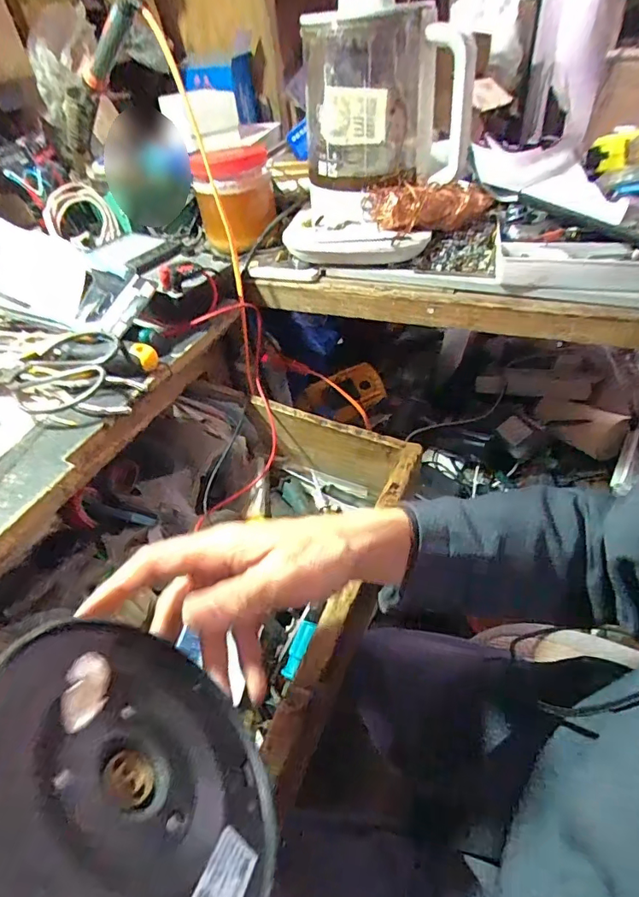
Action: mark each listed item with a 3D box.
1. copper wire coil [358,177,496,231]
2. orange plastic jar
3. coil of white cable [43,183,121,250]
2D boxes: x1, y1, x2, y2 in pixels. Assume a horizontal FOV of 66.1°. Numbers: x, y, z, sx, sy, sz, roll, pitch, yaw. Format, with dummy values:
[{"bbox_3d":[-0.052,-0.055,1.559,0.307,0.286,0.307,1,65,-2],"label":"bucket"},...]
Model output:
[{"bbox_3d":[0.120,-0.271,0.543,0.134,0.043,0.051,-10,44,-3],"label":"copper wire coil"},{"bbox_3d":[-0.107,-0.325,0.622,0.094,0.109,0.092,-12,44,-6],"label":"orange plastic jar"},{"bbox_3d":[-0.315,-0.299,0.646,0.087,0.083,0.035,-34,16,-26],"label":"coil of white cable"}]

